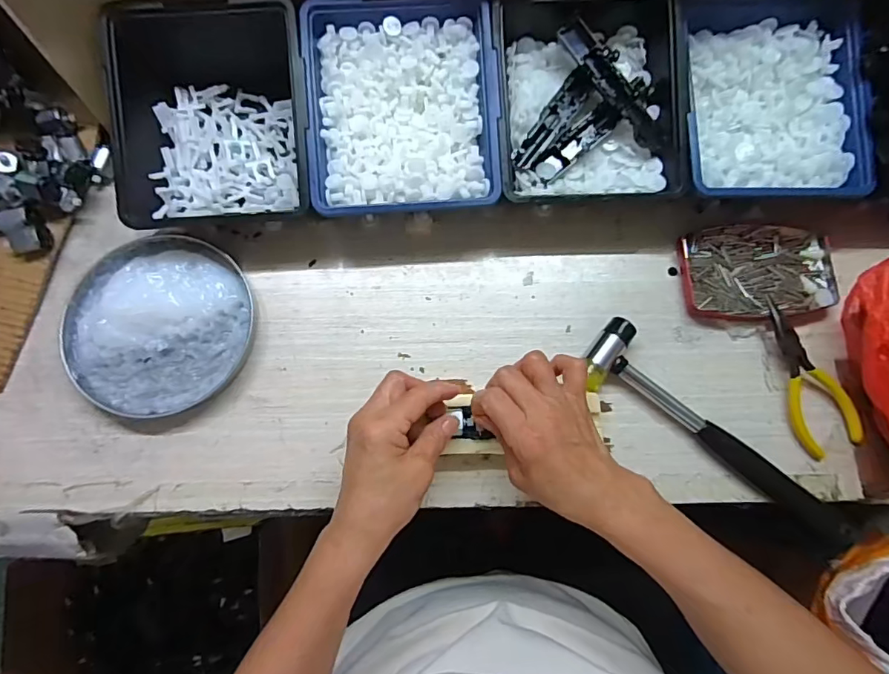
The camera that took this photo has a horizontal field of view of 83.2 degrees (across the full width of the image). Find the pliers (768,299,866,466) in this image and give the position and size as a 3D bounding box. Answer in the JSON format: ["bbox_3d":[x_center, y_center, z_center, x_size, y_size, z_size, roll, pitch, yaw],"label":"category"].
[{"bbox_3d":[0.287,0.027,0.393,0.047,0.020,0.126,-13,76,-5],"label":"pliers"}]

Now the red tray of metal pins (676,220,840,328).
[{"bbox_3d":[0.259,-0.054,0.418,0.123,0.017,0.083,-4,75,-2],"label":"red tray of metal pins"}]

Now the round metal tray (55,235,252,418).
[{"bbox_3d":[-0.228,-0.012,0.395,0.142,0.023,0.140,0,75,-1],"label":"round metal tray"}]

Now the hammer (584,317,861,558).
[{"bbox_3d":[0.200,0.081,0.380,0.229,0.021,0.055,43,78,10],"label":"hammer"}]

